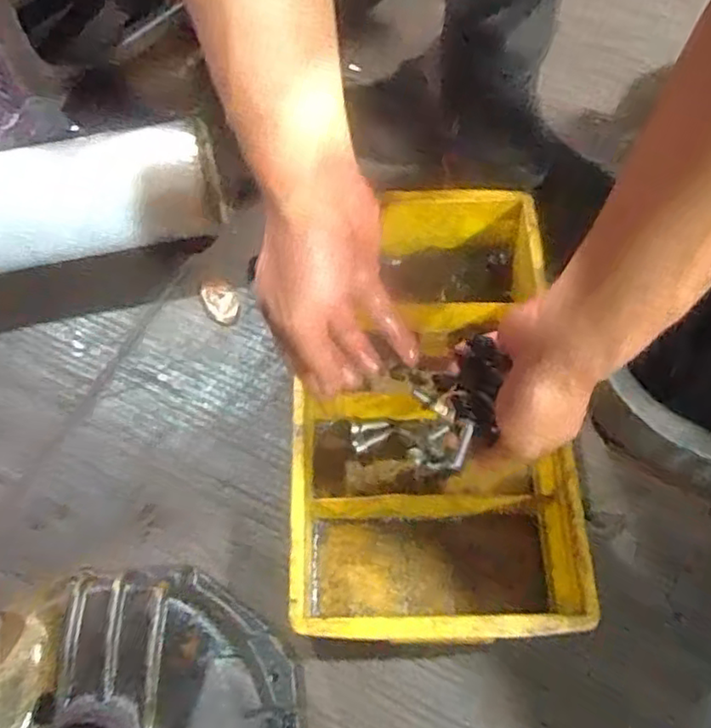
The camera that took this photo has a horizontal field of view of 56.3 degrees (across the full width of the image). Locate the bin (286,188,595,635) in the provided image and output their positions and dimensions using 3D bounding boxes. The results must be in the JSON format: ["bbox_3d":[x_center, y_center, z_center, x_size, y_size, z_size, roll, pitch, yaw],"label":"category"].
[{"bbox_3d":[0.054,0.028,0.533,0.203,0.083,0.353,-2,67,0],"label":"bin"}]

